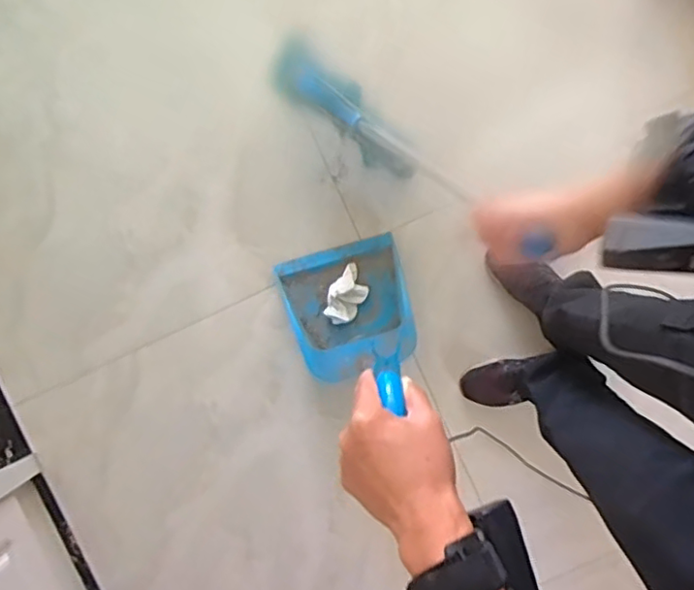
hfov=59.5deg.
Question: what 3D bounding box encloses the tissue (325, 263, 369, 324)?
[{"bbox_3d":[0.001,-0.001,1.173,0.066,0.026,0.112,30,81,5],"label":"tissue"}]

